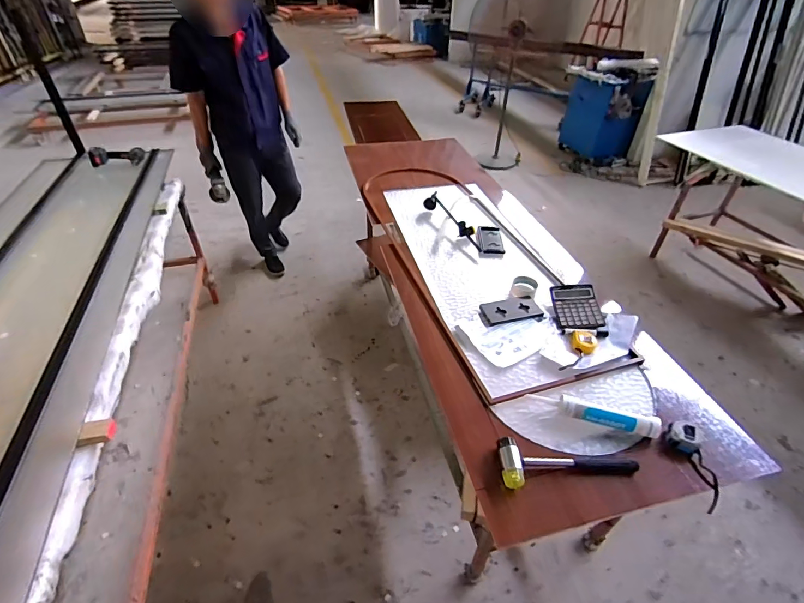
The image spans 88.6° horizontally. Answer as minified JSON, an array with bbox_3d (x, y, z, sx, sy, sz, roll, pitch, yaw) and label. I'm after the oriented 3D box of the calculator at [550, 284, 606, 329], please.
[{"bbox_3d":[0.538,0.014,1.279,0.133,0.014,0.189,-7,46,12],"label":"calculator"}]

